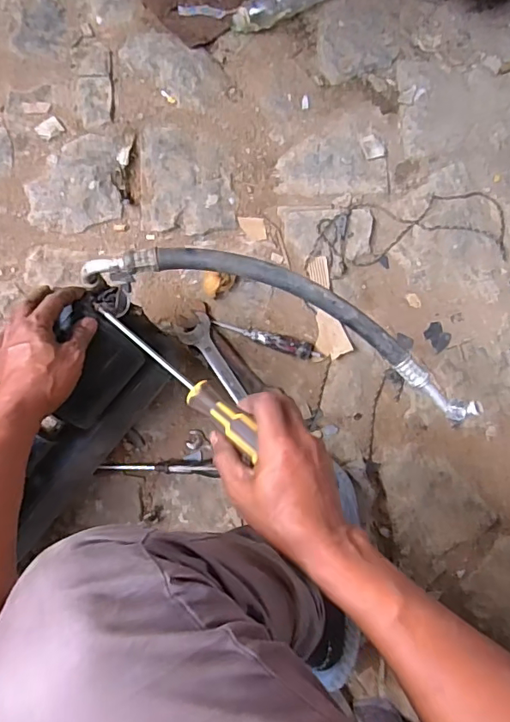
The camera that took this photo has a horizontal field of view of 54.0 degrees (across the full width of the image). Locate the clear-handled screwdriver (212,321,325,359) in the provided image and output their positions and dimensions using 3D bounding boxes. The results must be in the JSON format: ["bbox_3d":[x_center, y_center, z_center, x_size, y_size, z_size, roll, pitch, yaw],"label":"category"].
[{"bbox_3d":[0.021,-0.031,0.798,0.176,0.018,0.026,13,82,1],"label":"clear-handled screwdriver"}]

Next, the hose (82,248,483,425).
[{"bbox_3d":[0.035,-0.049,0.544,0.435,0.066,0.084,21,83,1],"label":"hose"}]

